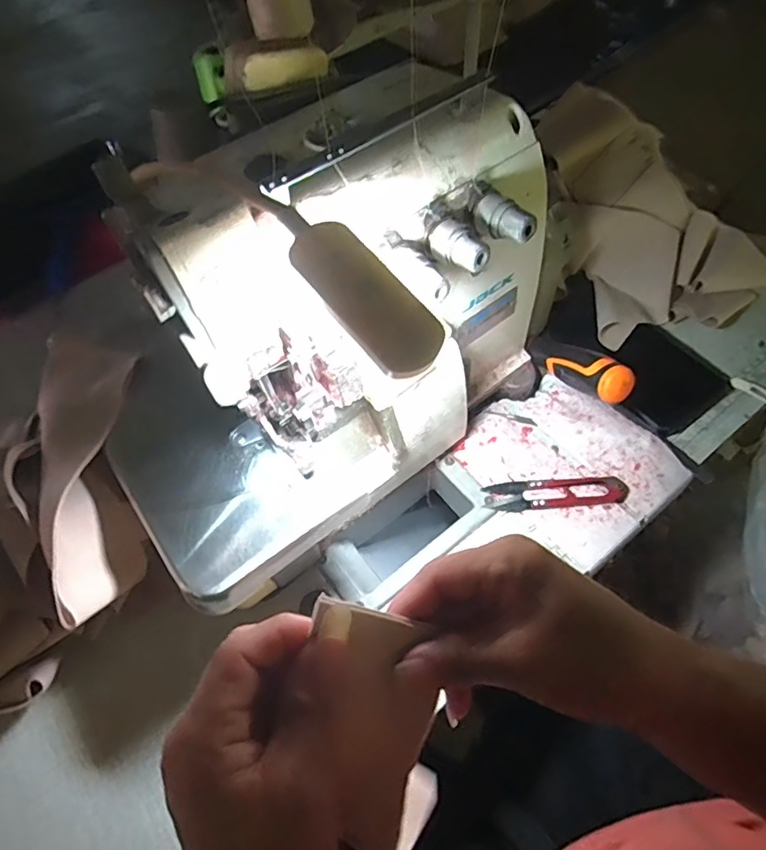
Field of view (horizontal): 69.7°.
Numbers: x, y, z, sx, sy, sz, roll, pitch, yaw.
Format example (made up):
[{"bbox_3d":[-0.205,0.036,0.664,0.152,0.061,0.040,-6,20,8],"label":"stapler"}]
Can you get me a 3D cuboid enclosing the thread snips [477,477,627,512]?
[{"bbox_3d":[0.132,0.052,0.418,0.106,0.007,0.023,-4,60,0],"label":"thread snips"}]

